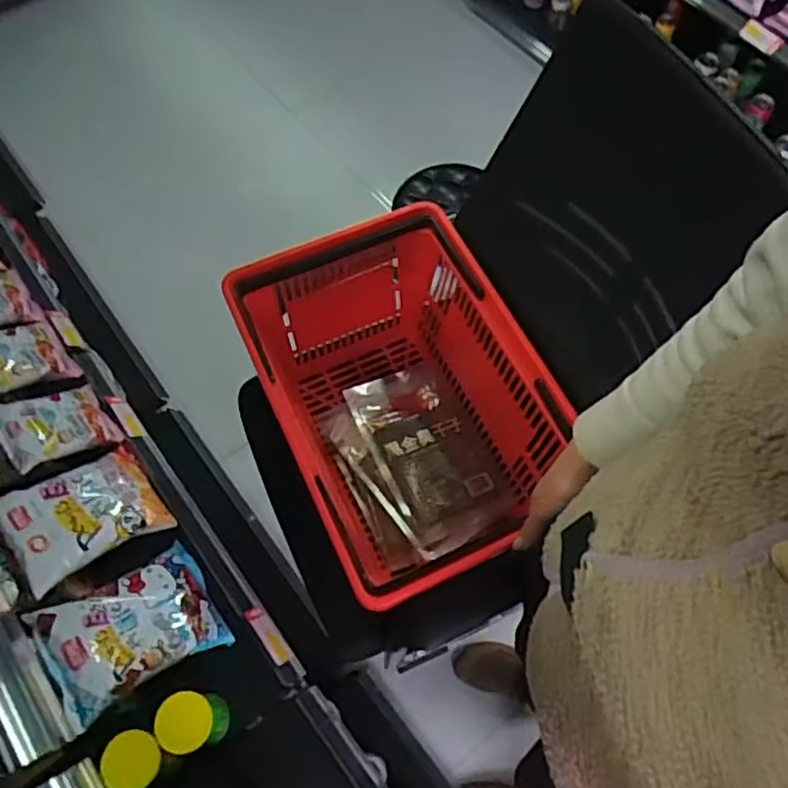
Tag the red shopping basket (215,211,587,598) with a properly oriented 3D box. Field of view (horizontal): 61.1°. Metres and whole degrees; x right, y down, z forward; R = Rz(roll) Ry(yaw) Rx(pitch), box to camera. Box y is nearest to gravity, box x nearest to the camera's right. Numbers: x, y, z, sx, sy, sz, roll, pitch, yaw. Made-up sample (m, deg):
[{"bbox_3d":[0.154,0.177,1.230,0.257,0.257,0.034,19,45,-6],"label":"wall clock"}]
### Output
[{"bbox_3d":[0.021,0.023,0.913,0.326,0.235,0.452,-24,67,-10],"label":"red shopping basket"}]

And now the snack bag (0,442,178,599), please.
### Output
[{"bbox_3d":[-0.458,0.177,0.989,0.201,0.055,0.149,-25,68,-37],"label":"snack bag"}]

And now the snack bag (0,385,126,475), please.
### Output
[{"bbox_3d":[-0.533,0.045,1.056,0.166,0.037,0.119,-20,73,-48],"label":"snack bag"}]

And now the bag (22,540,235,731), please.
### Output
[{"bbox_3d":[-0.358,0.320,0.918,0.214,0.038,0.158,-22,69,-39],"label":"bag"}]

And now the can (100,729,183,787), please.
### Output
[{"bbox_3d":[-0.318,0.463,0.850,0.069,0.105,0.071,34,70,15],"label":"can"}]

